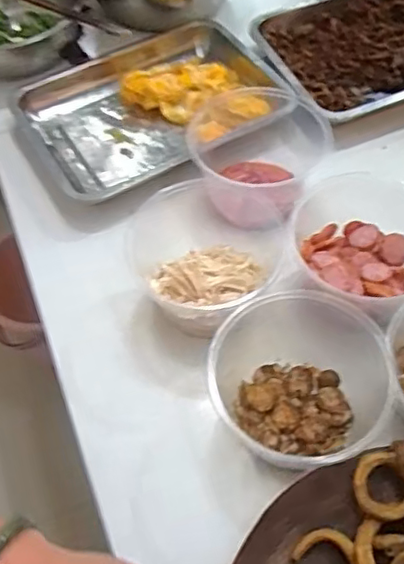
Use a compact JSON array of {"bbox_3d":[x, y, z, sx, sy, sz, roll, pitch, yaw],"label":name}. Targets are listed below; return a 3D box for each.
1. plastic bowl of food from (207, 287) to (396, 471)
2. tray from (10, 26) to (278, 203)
[{"bbox_3d":[0.096,0.091,0.604,0.166,0.108,0.164,-1,56,2],"label":"plastic bowl of food"},{"bbox_3d":[-0.067,-0.245,0.885,0.360,0.059,0.266,-26,59,-14],"label":"tray"}]

